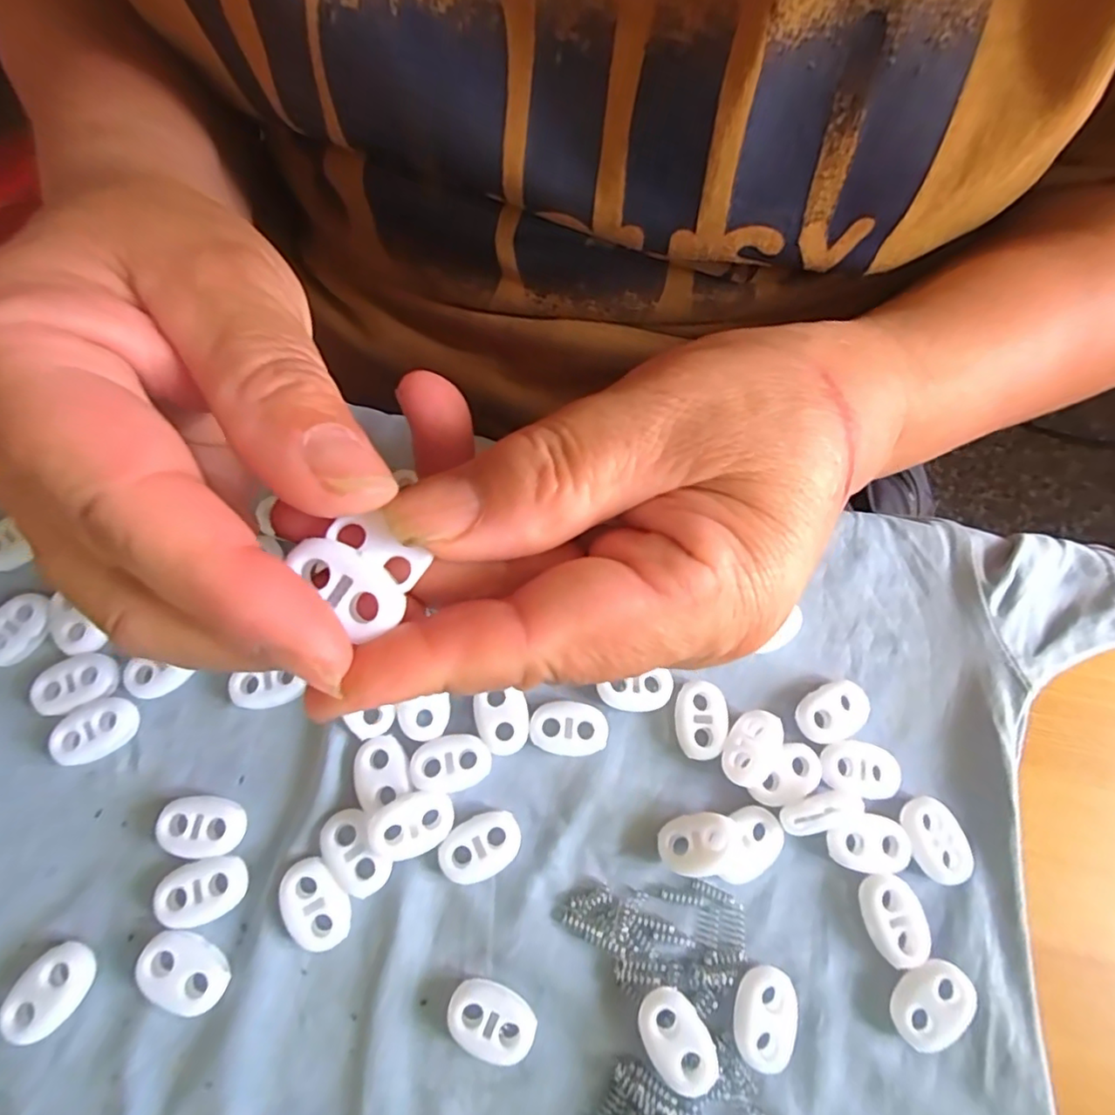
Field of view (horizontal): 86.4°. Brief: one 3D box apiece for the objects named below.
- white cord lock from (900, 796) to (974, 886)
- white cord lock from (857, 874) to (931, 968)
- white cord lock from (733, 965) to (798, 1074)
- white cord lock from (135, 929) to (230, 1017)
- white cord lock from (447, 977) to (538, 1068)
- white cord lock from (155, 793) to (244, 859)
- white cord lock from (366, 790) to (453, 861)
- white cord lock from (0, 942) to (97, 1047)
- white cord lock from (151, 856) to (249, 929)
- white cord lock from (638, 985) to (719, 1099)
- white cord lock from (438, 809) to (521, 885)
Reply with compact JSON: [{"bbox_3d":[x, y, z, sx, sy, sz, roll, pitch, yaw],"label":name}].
[{"bbox_3d":[0.105,0.078,0.164,0.015,0.004,0.021,-19,72,-8],"label":"white cord lock"},{"bbox_3d":[0.090,0.097,0.159,0.014,0.006,0.022,-13,71,-6],"label":"white cord lock"},{"bbox_3d":[0.053,0.117,0.151,0.014,0.006,0.022,21,72,4],"label":"white cord lock"},{"bbox_3d":[-0.094,0.104,0.150,0.022,0.008,0.013,33,73,8],"label":"white cord lock"},{"bbox_3d":[-0.017,0.116,0.150,0.021,0.007,0.015,30,73,7],"label":"white cord lock"},{"bbox_3d":[-0.096,0.073,0.162,0.021,0.006,0.015,1,70,-1],"label":"white cord lock"},{"bbox_3d":[-0.039,0.072,0.159,0.021,0.006,0.015,-10,80,-24],"label":"white cord lock"},{"bbox_3d":[-0.127,0.108,0.148,0.015,0.006,0.021,39,74,11],"label":"white cord lock"},{"bbox_3d":[-0.093,0.087,0.156,0.021,0.006,0.015,-7,71,-4],"label":"white cord lock"},{"bbox_3d":[0.029,0.119,0.147,0.015,0.010,0.020,-33,76,-12],"label":"white cord lock"},{"bbox_3d":[-0.021,0.079,0.163,0.022,0.005,0.015,-30,76,-12],"label":"white cord lock"}]

